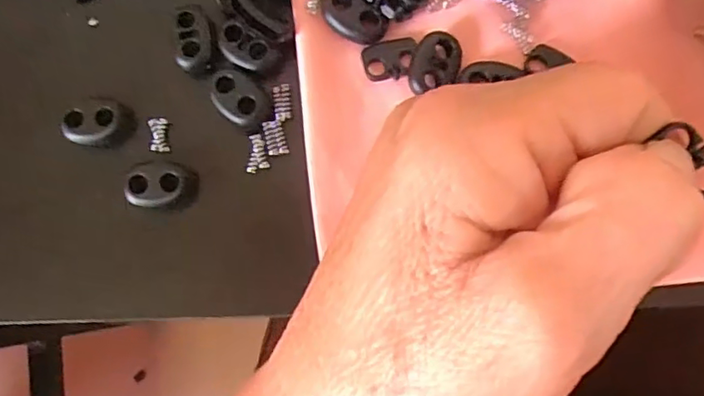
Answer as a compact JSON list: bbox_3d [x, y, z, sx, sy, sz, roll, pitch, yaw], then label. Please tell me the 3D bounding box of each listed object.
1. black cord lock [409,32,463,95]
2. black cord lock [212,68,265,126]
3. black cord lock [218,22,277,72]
[{"bbox_3d":[0.026,-0.041,0.178,0.014,0.005,0.020,17,87,9],"label":"black cord lock"},{"bbox_3d":[-0.036,-0.032,0.185,0.013,0.005,0.020,-44,81,2],"label":"black cord lock"},{"bbox_3d":[-0.034,-0.048,0.187,0.020,0.004,0.011,35,90,9],"label":"black cord lock"}]

